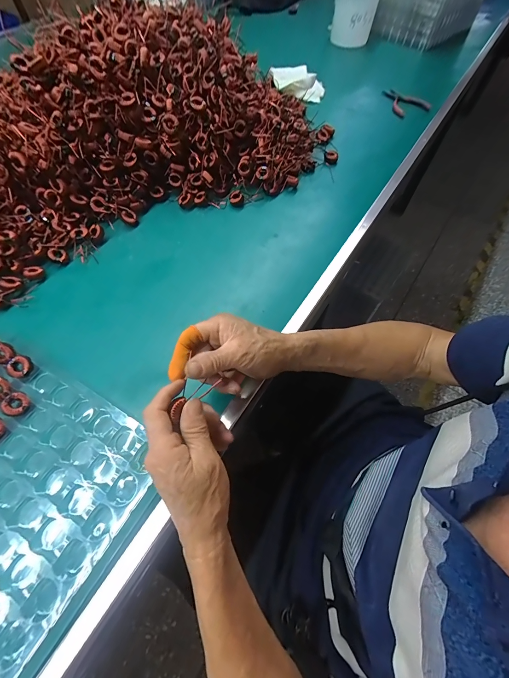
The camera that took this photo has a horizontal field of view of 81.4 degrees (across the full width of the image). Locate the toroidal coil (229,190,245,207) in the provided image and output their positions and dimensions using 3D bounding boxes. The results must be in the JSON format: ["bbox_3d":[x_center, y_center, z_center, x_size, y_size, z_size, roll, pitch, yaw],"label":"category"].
[{"bbox_3d":[-0.032,-0.252,0.532,0.026,0.015,0.026,-8,68,21],"label":"toroidal coil"}]

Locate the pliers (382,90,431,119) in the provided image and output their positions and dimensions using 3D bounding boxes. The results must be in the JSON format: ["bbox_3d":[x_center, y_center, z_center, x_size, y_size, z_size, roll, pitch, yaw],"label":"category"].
[{"bbox_3d":[0.357,-0.582,0.719,0.087,0.021,0.117,-24,66,-13],"label":"pliers"}]

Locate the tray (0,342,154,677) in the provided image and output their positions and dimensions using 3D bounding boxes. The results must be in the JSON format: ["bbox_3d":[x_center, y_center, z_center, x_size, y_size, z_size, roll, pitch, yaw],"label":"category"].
[{"bbox_3d":[-0.274,0.168,0.299,0.262,0.023,0.278,28,66,13],"label":"tray"}]

